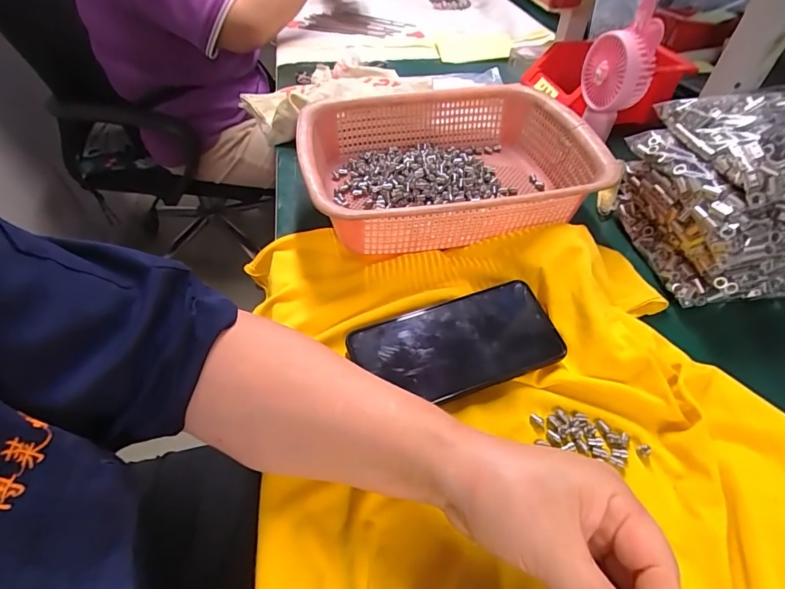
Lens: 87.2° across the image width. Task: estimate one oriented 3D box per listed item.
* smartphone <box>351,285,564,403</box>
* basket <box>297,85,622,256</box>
[{"bbox_3d":[0.051,0.039,0.326,0.158,0.013,0.074,-14,51,-12],"label":"smartphone"},{"bbox_3d":[0.055,-0.138,0.434,0.282,0.073,0.212,-10,50,-9],"label":"basket"}]

